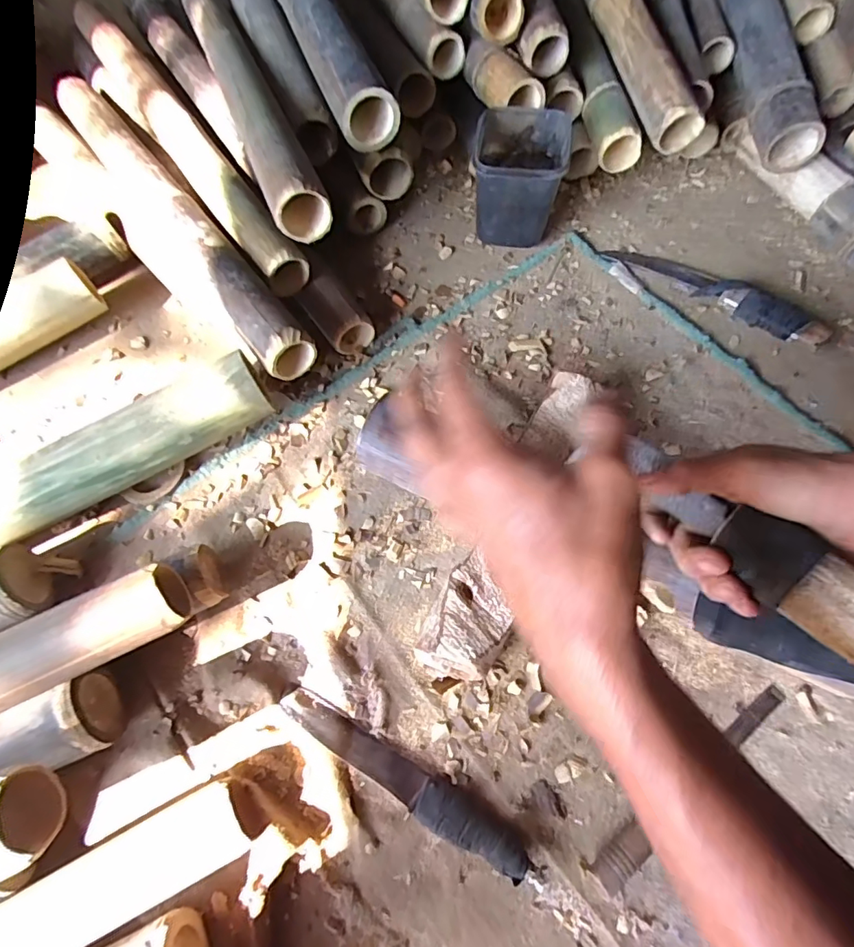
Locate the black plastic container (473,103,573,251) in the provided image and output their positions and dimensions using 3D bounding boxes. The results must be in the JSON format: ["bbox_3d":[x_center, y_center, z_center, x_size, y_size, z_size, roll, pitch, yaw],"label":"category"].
[{"bbox_3d":[0.117,-0.375,0.679,0.110,0.129,0.119,10,68,7],"label":"black plastic container"}]

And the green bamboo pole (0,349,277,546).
[{"bbox_3d":[-0.314,-0.028,0.541,0.305,0.068,0.068,-28,69,-9],"label":"green bamboo pole"}]

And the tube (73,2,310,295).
[{"bbox_3d":[-0.333,-0.453,0.705,0.069,0.055,0.593,-33,70,-11],"label":"tube"}]

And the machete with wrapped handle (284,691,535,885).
[{"bbox_3d":[-0.026,0.273,0.469,0.250,0.022,0.035,27,71,13],"label":"machete with wrapped handle"}]

